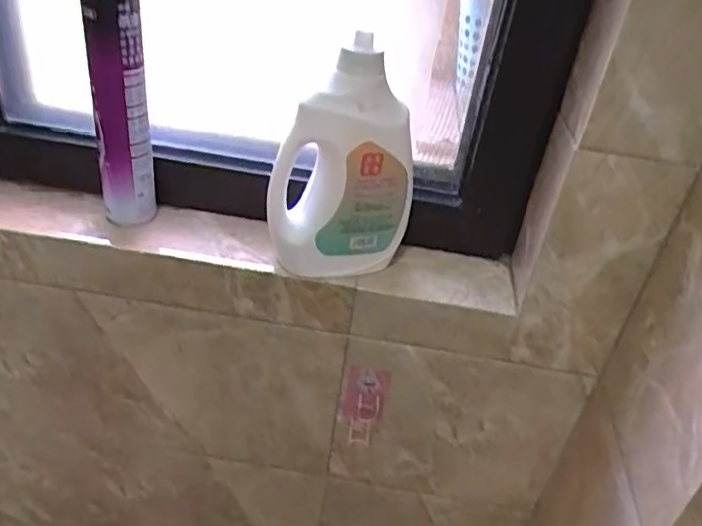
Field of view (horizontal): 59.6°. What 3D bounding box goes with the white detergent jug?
[{"bbox_3d":[-0.006,-0.114,0.735,0.171,0.263,0.075,-1,37,-12],"label":"white detergent jug"}]

